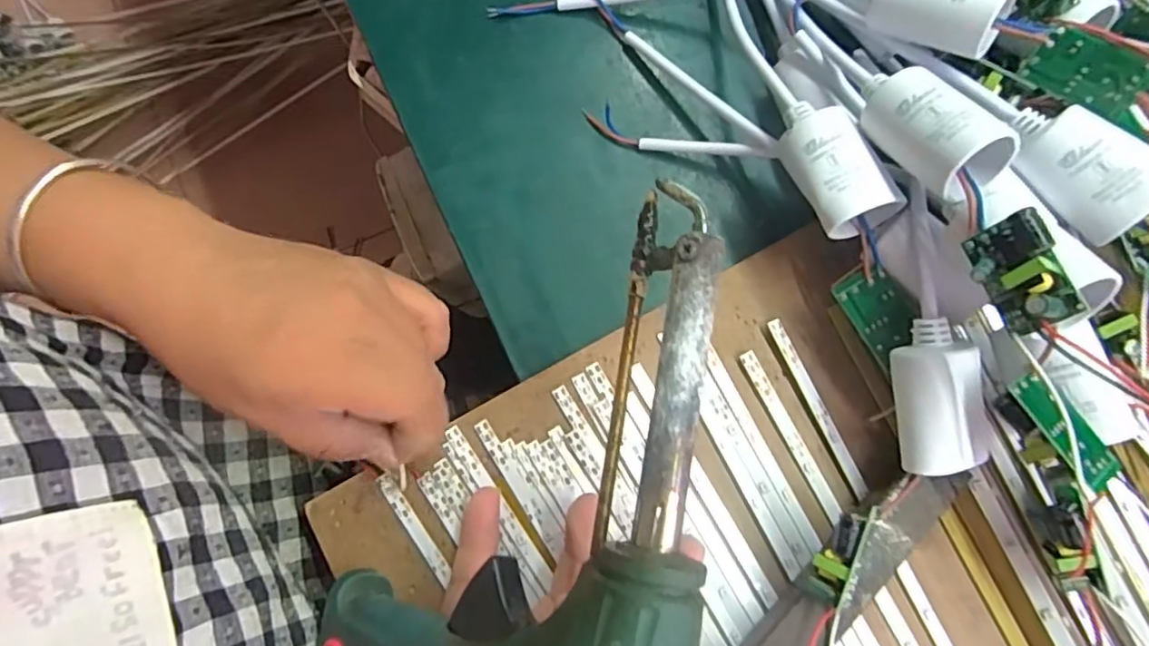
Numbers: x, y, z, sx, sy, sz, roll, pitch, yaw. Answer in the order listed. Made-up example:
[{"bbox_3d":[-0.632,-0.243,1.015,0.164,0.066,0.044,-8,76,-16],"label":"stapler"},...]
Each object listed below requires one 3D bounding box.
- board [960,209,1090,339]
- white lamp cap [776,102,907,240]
[{"bbox_3d":[0.131,-0.014,0.185,0.016,0.025,0.033,-20,78,-3],"label":"board"},{"bbox_3d":[0.093,-0.057,0.228,0.026,0.022,0.050,-24,78,-4],"label":"white lamp cap"}]

